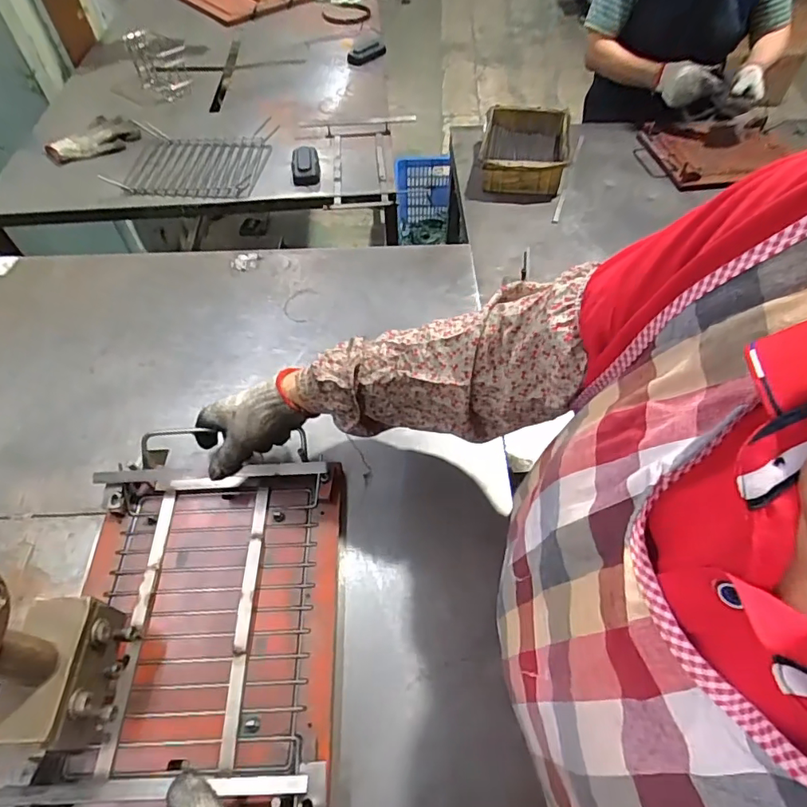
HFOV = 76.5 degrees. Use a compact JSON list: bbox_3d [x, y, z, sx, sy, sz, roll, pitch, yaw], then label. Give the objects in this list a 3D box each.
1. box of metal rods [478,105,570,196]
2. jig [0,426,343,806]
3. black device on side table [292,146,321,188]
[{"bbox_3d":[0.260,-0.562,1.122,0.182,0.068,0.254,9,57,4],"label":"box of metal rods"},{"bbox_3d":[-0.187,0.191,0.459,0.250,0.040,0.336,-4,54,1],"label":"jig"},{"bbox_3d":[-0.190,-0.460,0.985,0.052,0.039,0.079,-7,57,-6],"label":"black device on side table"}]

